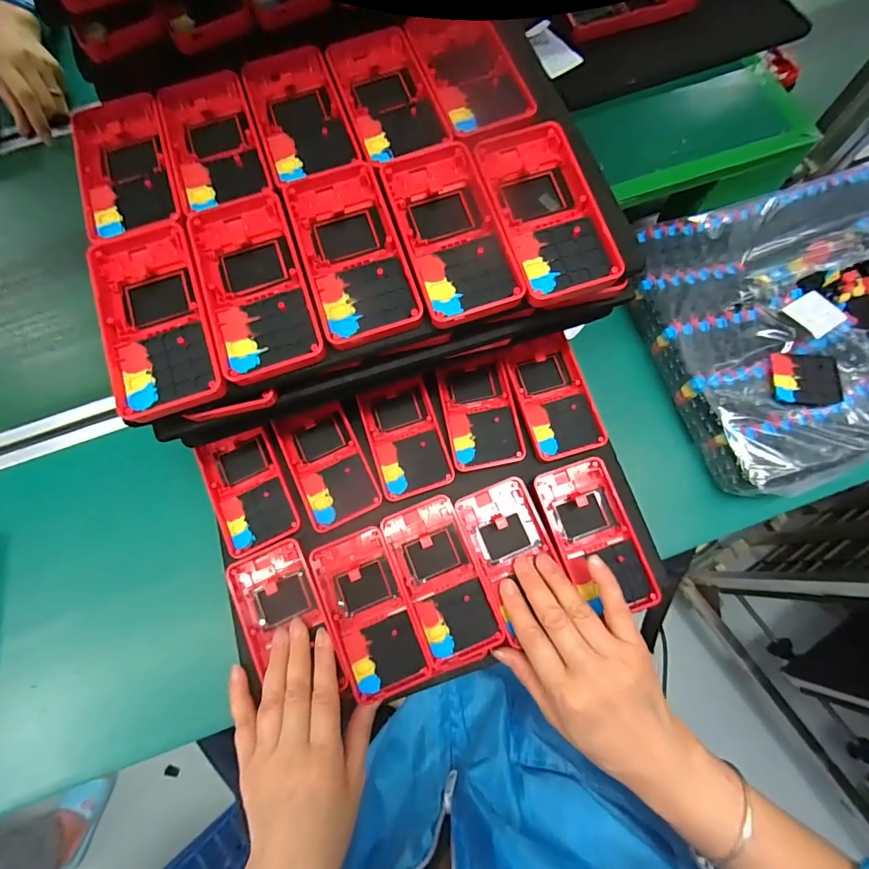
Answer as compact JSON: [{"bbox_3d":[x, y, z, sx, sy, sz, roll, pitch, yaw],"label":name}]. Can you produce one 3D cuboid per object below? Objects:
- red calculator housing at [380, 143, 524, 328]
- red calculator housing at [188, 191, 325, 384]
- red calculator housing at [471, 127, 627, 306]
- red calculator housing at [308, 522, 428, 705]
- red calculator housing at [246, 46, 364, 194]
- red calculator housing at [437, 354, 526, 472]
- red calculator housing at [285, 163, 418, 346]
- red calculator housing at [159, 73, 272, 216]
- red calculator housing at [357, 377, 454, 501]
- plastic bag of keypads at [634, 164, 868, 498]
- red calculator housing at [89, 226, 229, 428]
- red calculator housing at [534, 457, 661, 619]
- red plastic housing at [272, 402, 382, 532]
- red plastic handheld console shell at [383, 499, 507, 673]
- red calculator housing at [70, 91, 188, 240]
[{"bbox_3d":[0.009,-0.133,0.279,0.060,0.017,0.125,-16,73,-3],"label":"red calculator housing"},{"bbox_3d":[-0.116,-0.098,0.273,0.062,0.015,0.129,-19,73,-3],"label":"red calculator housing"},{"bbox_3d":[0.073,-0.148,0.280,0.062,0.017,0.125,-16,73,-2],"label":"red calculator housing"},{"bbox_3d":[-0.052,0.140,0.338,0.061,0.022,0.120,-22,73,-4],"label":"red calculator housing"},{"bbox_3d":[-0.098,-0.232,0.312,0.059,0.016,0.119,-18,73,-3],"label":"red calculator housing"},{"bbox_3d":[0.041,-0.019,0.375,0.062,0.016,0.096,-10,73,-1],"label":"red calculator housing"},{"bbox_3d":[-0.054,-0.120,0.277,0.062,0.014,0.128,-16,73,-3],"label":"red calculator housing"},{"bbox_3d":[-0.158,-0.209,0.306,0.061,0.014,0.122,-19,73,-4],"label":"red calculator housing"},{"bbox_3d":[-0.026,0.005,0.375,0.063,0.015,0.098,-17,73,-3],"label":"red calculator housing"},{"bbox_3d":[0.363,-0.110,0.400,0.299,0.049,0.273,-16,73,-3],"label":"plastic bag of keypads"},{"bbox_3d":[-0.174,-0.074,0.269,0.063,0.017,0.128,-19,73,-3],"label":"red calculator housing"},{"bbox_3d":[0.130,0.083,0.348,0.066,0.019,0.119,-16,73,-2],"label":"red calculator housing"},{"bbox_3d":[-0.094,0.022,0.372,0.062,0.018,0.112,-27,71,-1],"label":"red plastic housing"},{"bbox_3d":[0.005,0.115,0.343,0.059,0.021,0.122,-21,73,-4],"label":"red plastic handheld console shell"},{"bbox_3d":[-0.214,-0.184,0.303,0.061,0.024,0.121,-21,73,-4],"label":"red calculator housing"}]

